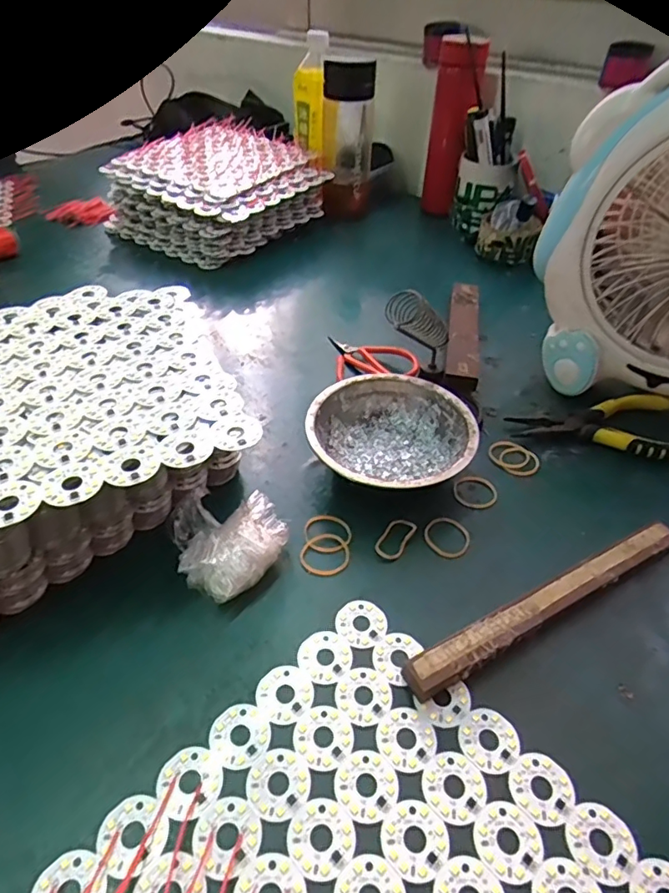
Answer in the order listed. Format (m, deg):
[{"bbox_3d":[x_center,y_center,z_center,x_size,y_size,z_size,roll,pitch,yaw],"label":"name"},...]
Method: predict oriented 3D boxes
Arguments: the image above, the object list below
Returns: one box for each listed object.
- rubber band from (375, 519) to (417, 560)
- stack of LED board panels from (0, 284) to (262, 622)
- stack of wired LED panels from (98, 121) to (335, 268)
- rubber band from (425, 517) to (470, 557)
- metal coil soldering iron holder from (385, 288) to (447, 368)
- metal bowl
[{"bbox_3d":[0.042,0.064,0.373,0.018,0.004,0.036,25,47,21],"label":"rubber band"},{"bbox_3d":[-0.206,-0.012,0.380,0.250,0.092,0.250,-19,48,-23],"label":"stack of LED board panels"},{"bbox_3d":[-0.159,-0.363,0.764,0.252,0.099,0.248,25,47,21],"label":"stack of wired LED panels"},{"bbox_3d":[0.080,0.064,0.379,0.032,0.004,0.032,3,43,-2],"label":"rubber band"},{"bbox_3d":[0.076,-0.099,0.455,0.028,0.039,0.097,40,12,32],"label":"metal coil soldering iron holder"},{"bbox_3d":[0.042,-0.003,0.422,0.125,0.047,0.121,3,43,-2],"label":"metal bowl"}]

